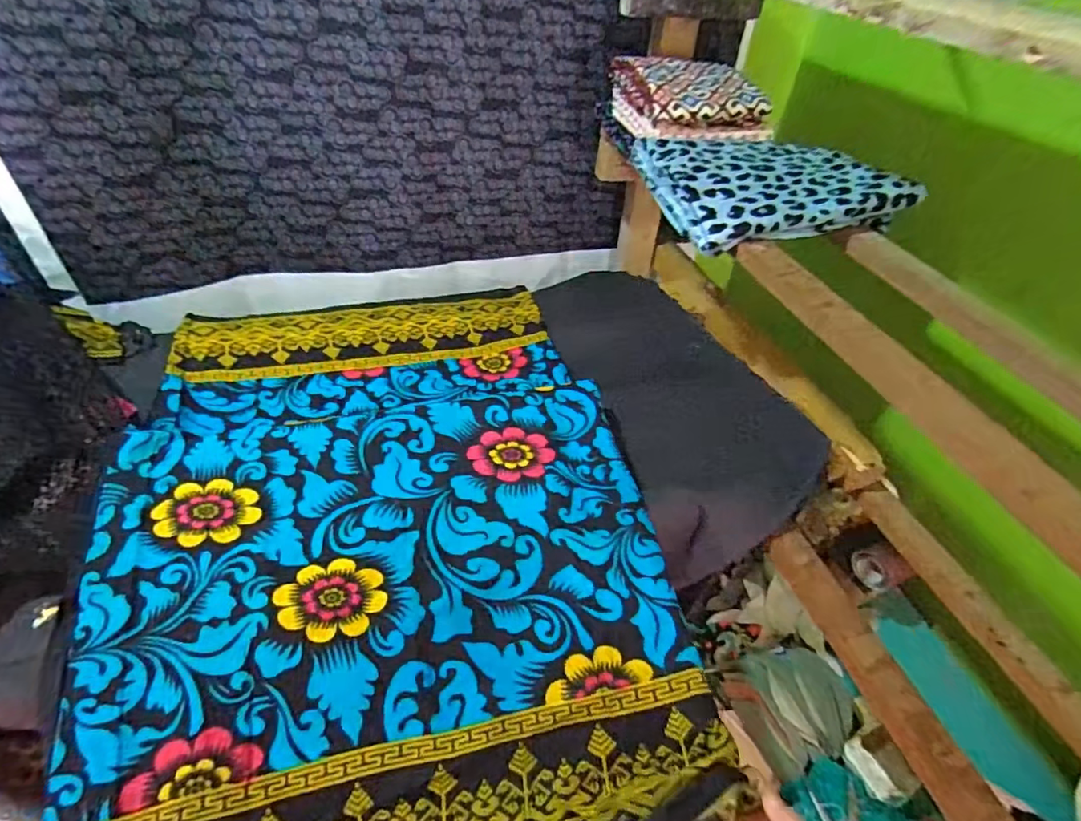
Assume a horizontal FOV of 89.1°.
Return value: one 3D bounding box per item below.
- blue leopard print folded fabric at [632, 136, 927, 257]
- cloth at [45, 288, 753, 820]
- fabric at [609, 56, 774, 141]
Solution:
[{"bbox_3d":[0.267,-0.271,0.661,0.274,0.052,0.201,-11,45,-17],"label":"blue leopard print folded fabric"},{"bbox_3d":[-0.146,0.135,0.539,0.476,0.129,0.629,-9,45,-15],"label":"cloth"},{"bbox_3d":[0.197,-0.424,0.744,0.168,0.067,0.167,-12,46,-18],"label":"fabric"}]

